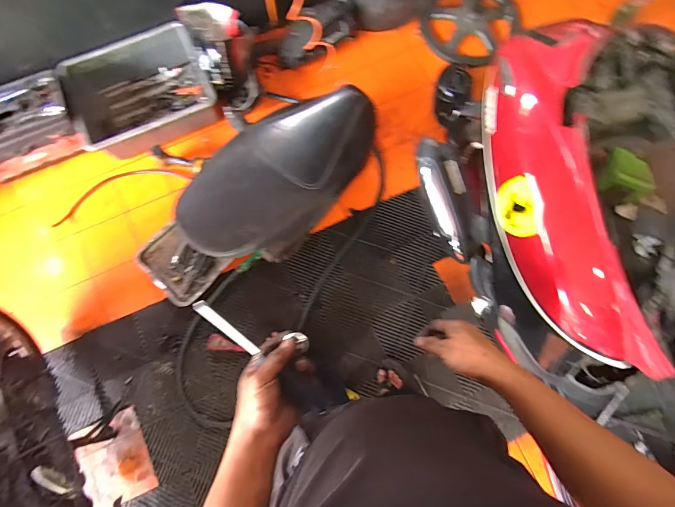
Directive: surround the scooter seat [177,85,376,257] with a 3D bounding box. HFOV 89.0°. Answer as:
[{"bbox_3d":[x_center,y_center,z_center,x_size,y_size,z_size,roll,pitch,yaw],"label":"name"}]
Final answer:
[{"bbox_3d":[-0.155,-0.282,1.077,0.346,0.195,0.724,38,81,7],"label":"scooter seat"}]

